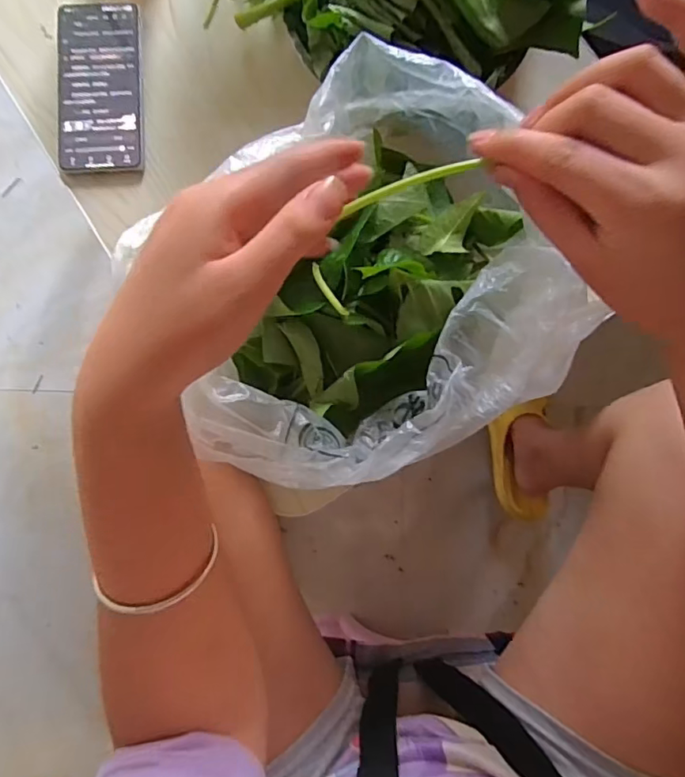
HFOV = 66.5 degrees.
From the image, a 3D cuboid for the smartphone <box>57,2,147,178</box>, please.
[{"bbox_3d":[-0.220,-0.274,0.474,0.074,0.007,0.162,-3,83,-5],"label":"smartphone"}]

